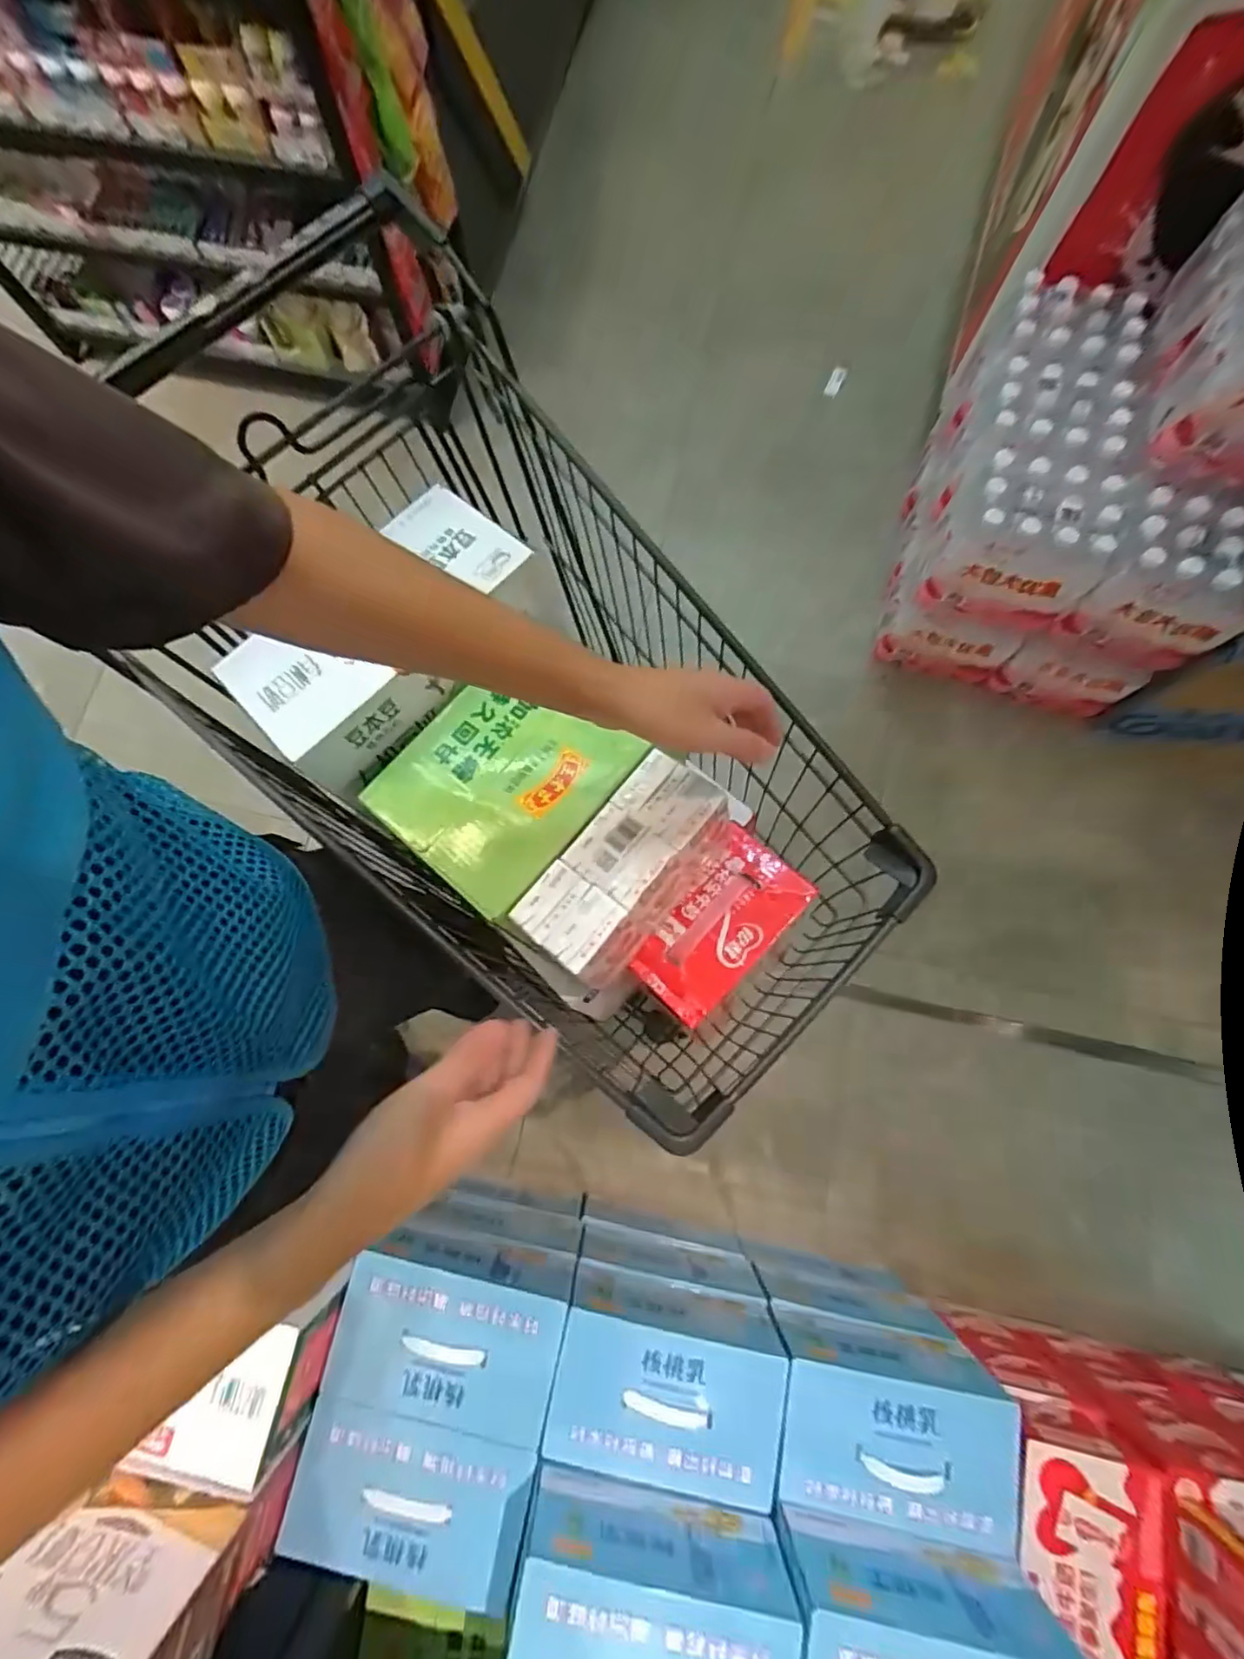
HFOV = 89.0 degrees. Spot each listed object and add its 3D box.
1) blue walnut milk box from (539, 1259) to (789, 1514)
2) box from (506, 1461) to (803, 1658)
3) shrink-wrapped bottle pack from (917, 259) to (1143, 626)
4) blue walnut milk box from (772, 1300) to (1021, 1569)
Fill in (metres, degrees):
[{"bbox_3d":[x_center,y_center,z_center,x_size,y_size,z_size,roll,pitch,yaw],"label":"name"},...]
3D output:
[{"bbox_3d":[0.057,0.733,0.852,0.278,0.146,0.164,10,77,3],"label":"blue walnut milk box"},{"bbox_3d":[0.027,0.851,0.679,0.277,0.151,0.166,7,77,3],"label":"box"},{"bbox_3d":[0.745,-0.687,1.153,0.238,0.233,0.532,15,78,4],"label":"shrink-wrapped bottle pack"},{"bbox_3d":[0.338,0.770,0.830,0.276,0.144,0.153,10,77,3],"label":"blue walnut milk box"}]

